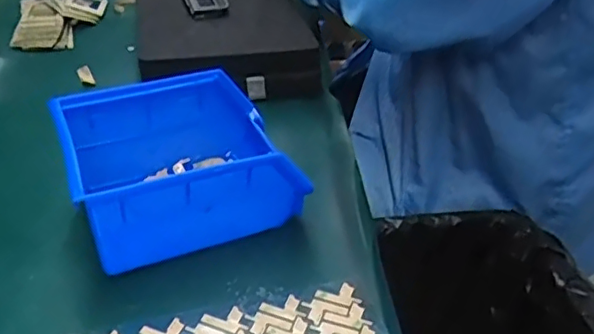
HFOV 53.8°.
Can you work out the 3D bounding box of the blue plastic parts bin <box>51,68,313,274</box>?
[{"bbox_3d":[-0.075,-0.001,0.384,0.133,0.072,0.108,-14,40,-19],"label":"blue plastic parts bin"}]

